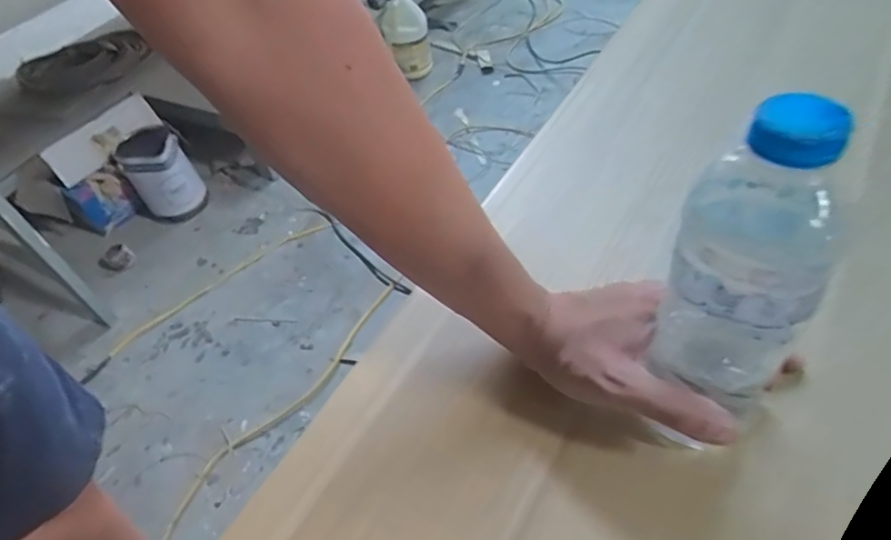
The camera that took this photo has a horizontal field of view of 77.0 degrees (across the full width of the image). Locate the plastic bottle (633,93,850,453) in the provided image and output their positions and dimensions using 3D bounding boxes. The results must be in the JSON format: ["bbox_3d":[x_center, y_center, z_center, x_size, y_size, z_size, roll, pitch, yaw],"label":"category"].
[{"bbox_3d":[0.133,0.014,0.279,0.051,0.221,0.064,0,50,4],"label":"plastic bottle"}]

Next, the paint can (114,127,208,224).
[{"bbox_3d":[-0.814,-0.256,1.643,0.173,0.242,0.189,-33,50,-16],"label":"paint can"}]

